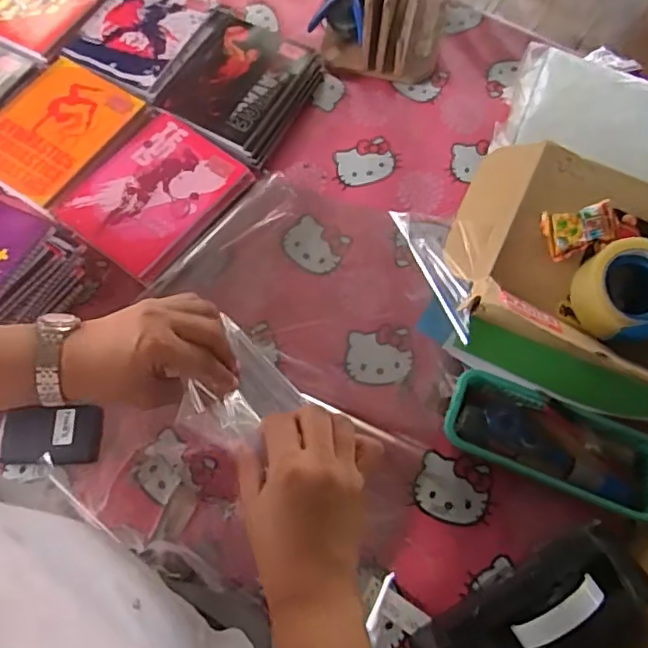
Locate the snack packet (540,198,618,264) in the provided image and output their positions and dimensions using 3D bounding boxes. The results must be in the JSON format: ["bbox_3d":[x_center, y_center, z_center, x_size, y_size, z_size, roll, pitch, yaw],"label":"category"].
[{"bbox_3d":[0.282,-0.103,0.627,0.072,0.009,0.053,-11,87,16],"label":"snack packet"}]

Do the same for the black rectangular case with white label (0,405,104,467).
[{"bbox_3d":[-0.299,0.124,0.622,0.104,0.017,0.058,-1,67,-2],"label":"black rectangular case with white label"}]

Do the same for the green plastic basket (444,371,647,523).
[{"bbox_3d":[0.245,0.134,0.613,0.231,0.046,0.090,22,68,8],"label":"green plastic basket"}]

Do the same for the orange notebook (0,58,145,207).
[{"bbox_3d":[-0.354,-0.258,0.742,0.150,0.008,0.194,29,69,10],"label":"orange notebook"}]

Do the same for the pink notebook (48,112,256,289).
[{"bbox_3d":[-0.216,-0.167,0.719,0.171,0.012,0.198,35,71,13],"label":"pink notebook"}]

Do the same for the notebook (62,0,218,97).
[{"bbox_3d":[-0.263,-0.428,0.824,0.150,0.010,0.197,22,68,8],"label":"notebook"}]

